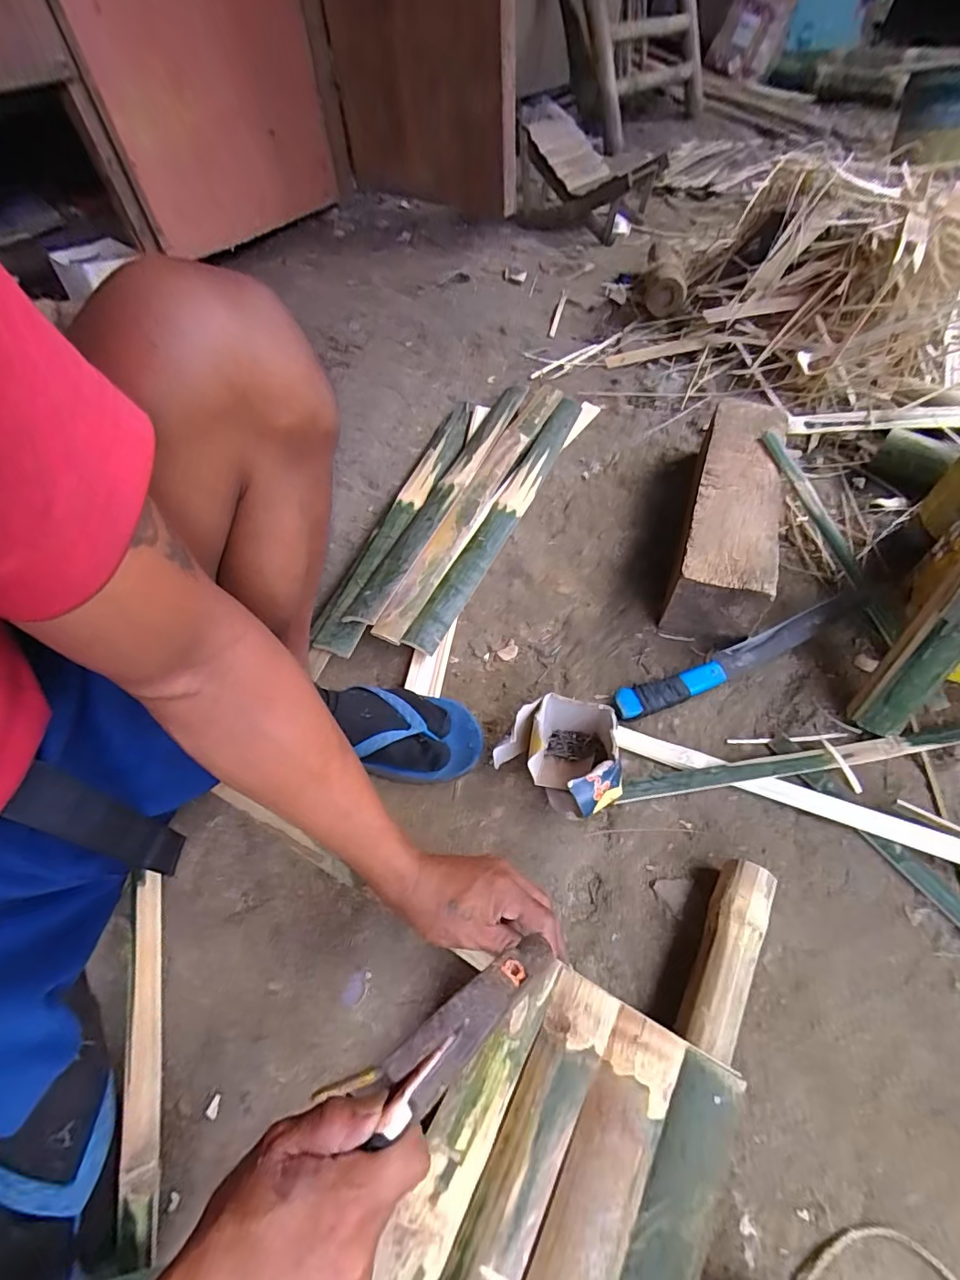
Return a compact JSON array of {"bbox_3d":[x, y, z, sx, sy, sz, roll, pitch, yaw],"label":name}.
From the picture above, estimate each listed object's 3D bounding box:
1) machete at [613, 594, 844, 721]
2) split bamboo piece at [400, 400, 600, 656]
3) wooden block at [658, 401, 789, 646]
[{"bbox_3d":[0.315,0.022,0.629,0.344,0.035,0.043,-21,57,-10],"label":"machete"},{"bbox_3d":[0.059,-0.226,0.812,0.053,0.044,0.637,20,59,17],"label":"split bamboo piece"},{"bbox_3d":[0.356,-0.193,0.742,0.112,0.109,0.440,17,59,15],"label":"wooden block"}]

